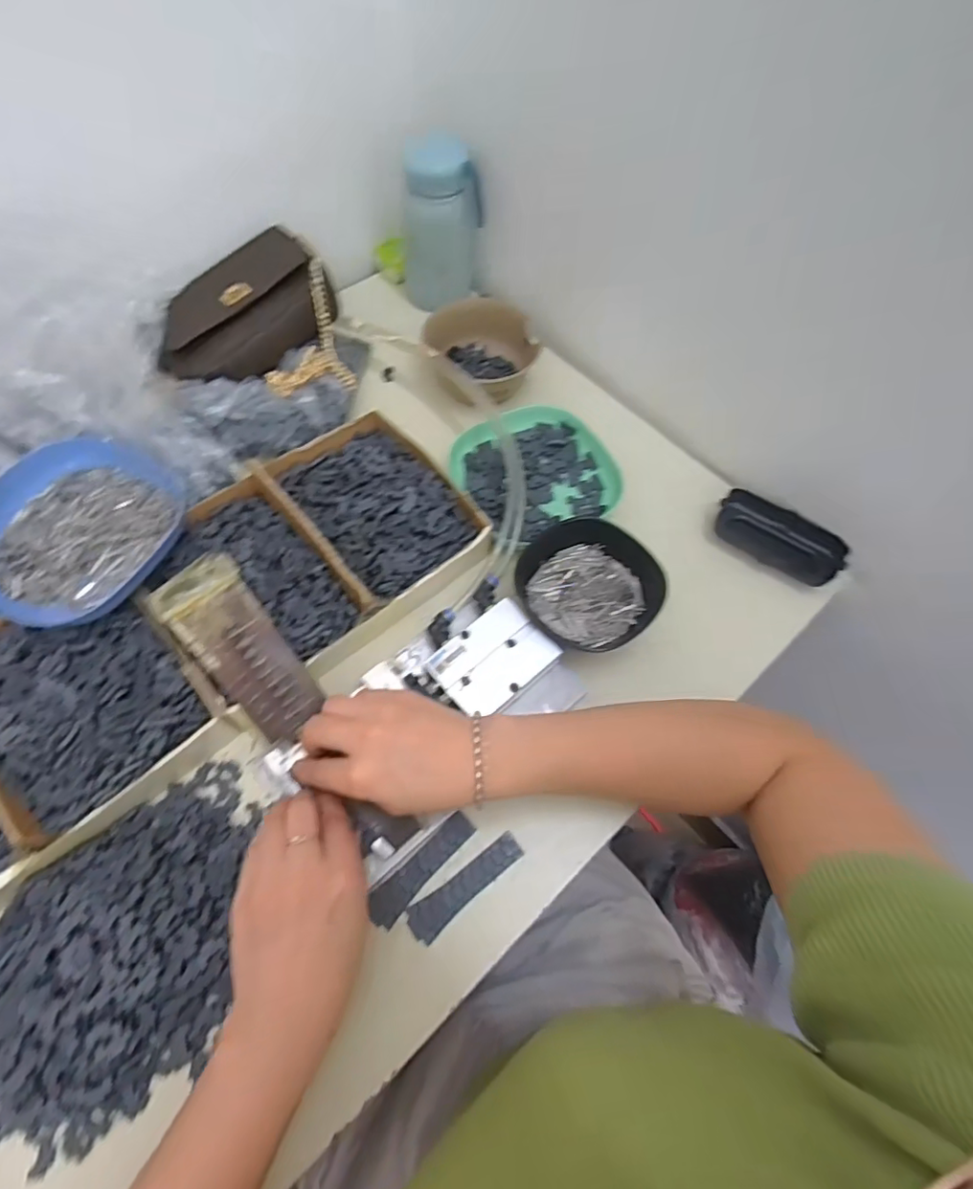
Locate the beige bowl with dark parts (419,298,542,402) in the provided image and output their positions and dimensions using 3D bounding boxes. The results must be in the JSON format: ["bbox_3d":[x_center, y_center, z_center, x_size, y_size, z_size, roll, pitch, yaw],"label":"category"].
[{"bbox_3d":[-0.010,-0.231,0.563,0.108,0.065,0.107,21,64,9],"label":"beige bowl with dark parts"}]

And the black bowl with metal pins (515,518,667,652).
[{"bbox_3d":[0.079,-0.004,0.463,0.100,0.040,0.103,1,63,-2],"label":"black bowl with metal pins"}]

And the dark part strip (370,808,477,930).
[{"bbox_3d":[-0.043,0.182,0.388,0.022,0.004,0.084,40,68,17],"label":"dark part strip"}]

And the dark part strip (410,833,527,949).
[{"bbox_3d":[-0.014,0.193,0.384,0.085,0.004,0.023,-37,70,-19],"label":"dark part strip"}]

